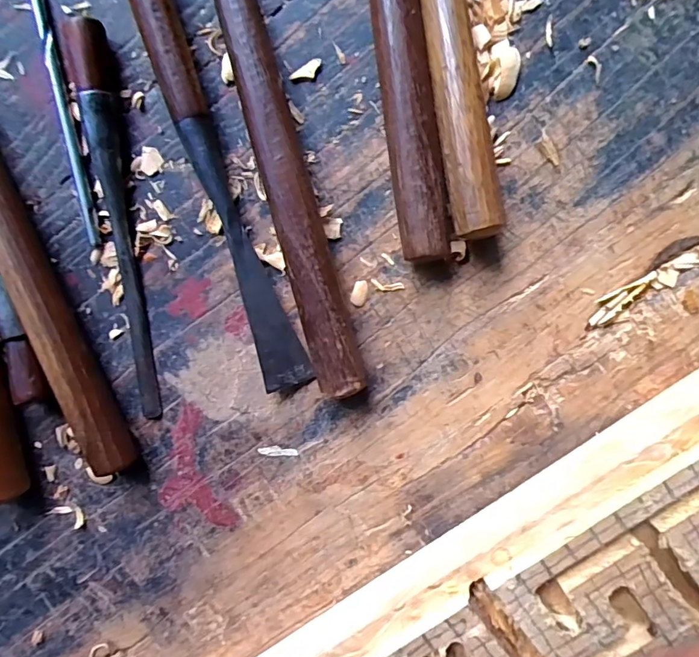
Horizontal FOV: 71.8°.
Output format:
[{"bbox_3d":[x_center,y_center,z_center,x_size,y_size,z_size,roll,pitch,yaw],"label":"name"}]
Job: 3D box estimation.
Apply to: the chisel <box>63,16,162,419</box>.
[{"bbox_3d":[-0.089,-0.037,0.187,0.011,0.013,0.148,-5,98,2],"label":"chisel"}]

